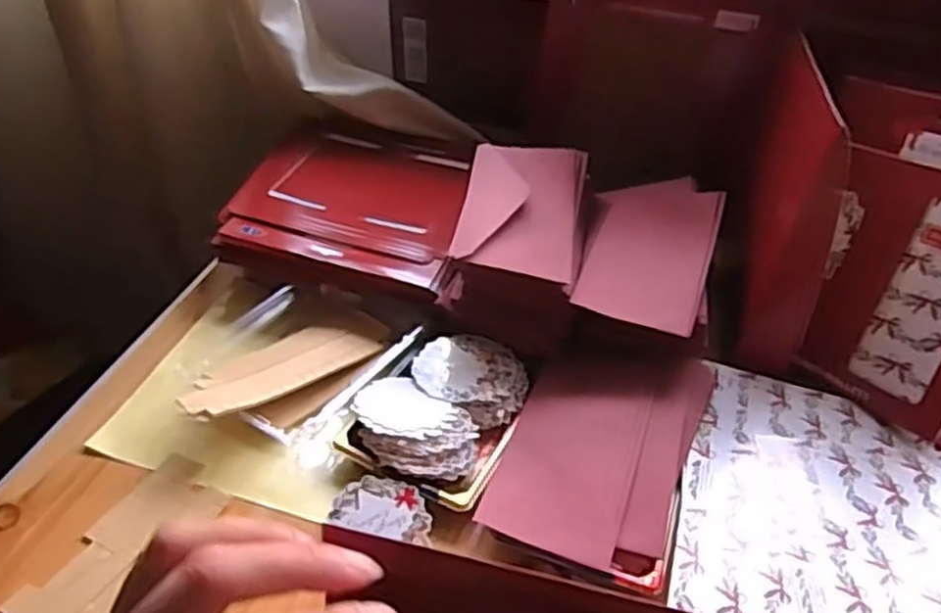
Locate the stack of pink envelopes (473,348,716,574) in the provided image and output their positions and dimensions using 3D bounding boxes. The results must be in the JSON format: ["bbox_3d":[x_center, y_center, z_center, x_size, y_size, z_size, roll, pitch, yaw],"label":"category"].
[{"bbox_3d":[0.092,0.097,0.549,0.122,0.035,0.173,18,41,15],"label":"stack of pink envelopes"}]

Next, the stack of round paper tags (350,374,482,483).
[{"bbox_3d":[-0.041,0.086,0.556,0.095,0.024,0.071,25,43,23],"label":"stack of round paper tags"}]

